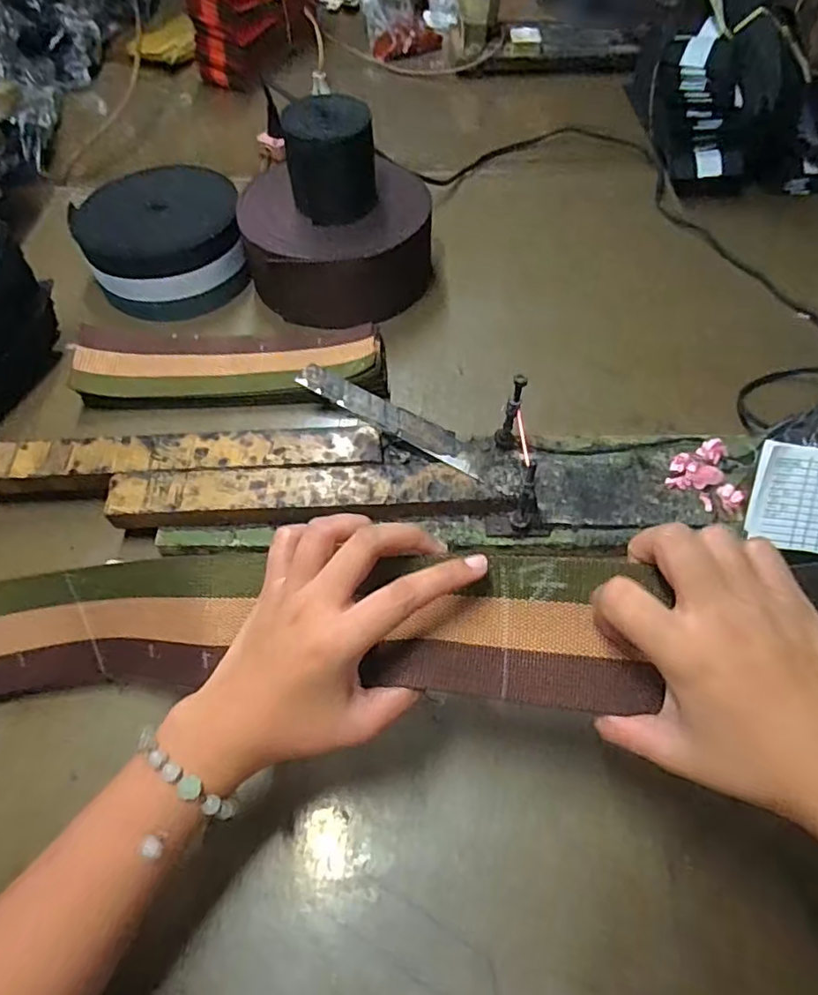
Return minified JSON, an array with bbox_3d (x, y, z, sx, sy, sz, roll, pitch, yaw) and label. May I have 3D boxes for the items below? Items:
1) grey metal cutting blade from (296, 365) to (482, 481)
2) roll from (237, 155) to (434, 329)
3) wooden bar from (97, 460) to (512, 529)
[{"bbox_3d":[-0.017,-0.066,0.481,0.172,0.010,0.028,28,65,14],"label":"grey metal cutting blade"},{"bbox_3d":[-0.069,-0.262,0.602,0.172,0.089,0.176,-2,57,2],"label":"roll"},{"bbox_3d":[-0.078,-0.001,0.451,0.298,0.019,0.047,-3,57,2],"label":"wooden bar"}]

